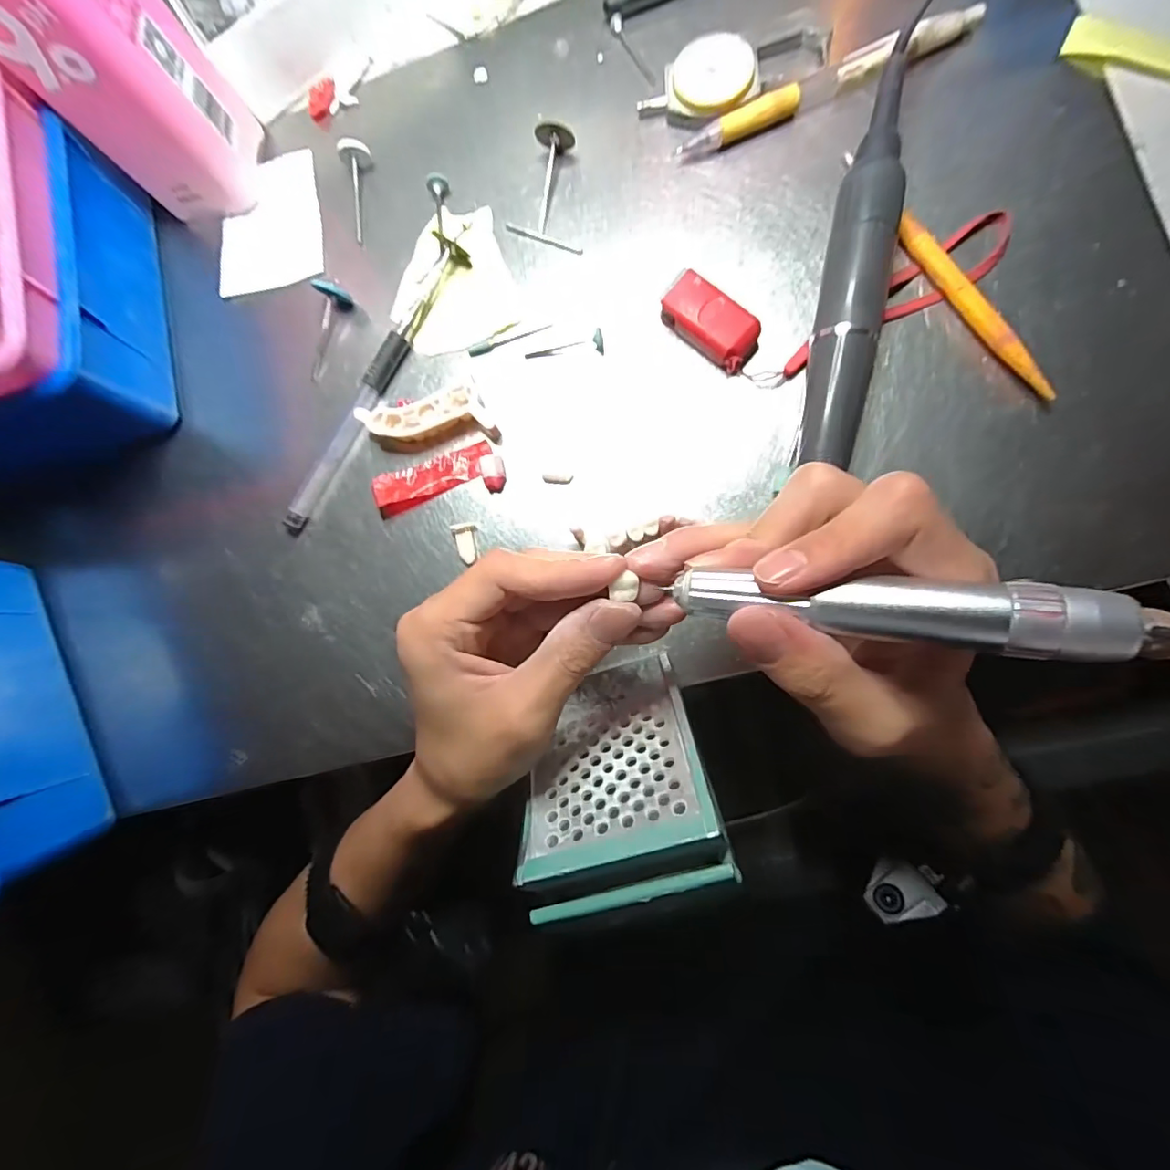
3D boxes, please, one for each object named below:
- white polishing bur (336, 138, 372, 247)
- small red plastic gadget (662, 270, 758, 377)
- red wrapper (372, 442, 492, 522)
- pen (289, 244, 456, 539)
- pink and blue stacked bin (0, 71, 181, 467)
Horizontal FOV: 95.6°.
[{"bbox_3d":[-0.121,-0.210,0.283,0.015,0.016,0.047,-4,86,9],"label":"white polishing bur"},{"bbox_3d":[0.058,-0.119,0.244,0.047,0.018,0.023,42,93,9],"label":"small red plastic gadget"},{"bbox_3d":[-0.077,-0.054,0.264,0.062,0.009,0.019,-20,84,7],"label":"red wrapper"},{"bbox_3d":[-0.112,-0.098,0.272,0.012,0.011,0.160,31,92,9],"label":"pen"},{"bbox_3d":[-0.301,-0.133,0.266,0.151,0.087,0.134,-13,85,8],"label":"pink and blue stacked bin"}]

